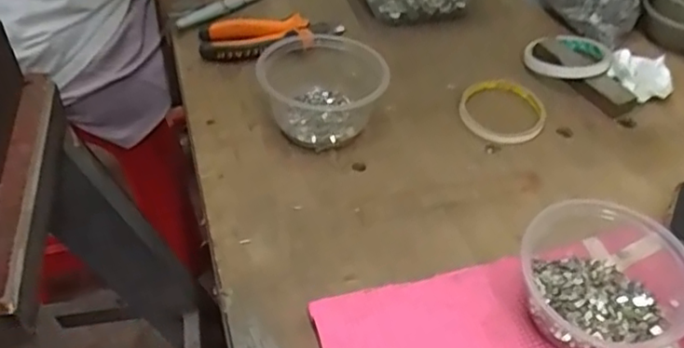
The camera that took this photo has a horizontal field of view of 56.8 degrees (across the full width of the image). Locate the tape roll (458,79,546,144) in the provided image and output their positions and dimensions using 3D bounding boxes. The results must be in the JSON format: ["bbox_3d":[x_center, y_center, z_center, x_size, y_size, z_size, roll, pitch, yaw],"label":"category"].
[{"bbox_3d":[0.156,-0.063,0.624,0.080,0.011,0.085,1,46,0],"label":"tape roll"}]

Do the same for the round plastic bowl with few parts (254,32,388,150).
[{"bbox_3d":[-0.019,-0.082,0.588,0.109,0.063,0.108,1,46,-1],"label":"round plastic bowl with few parts"}]

